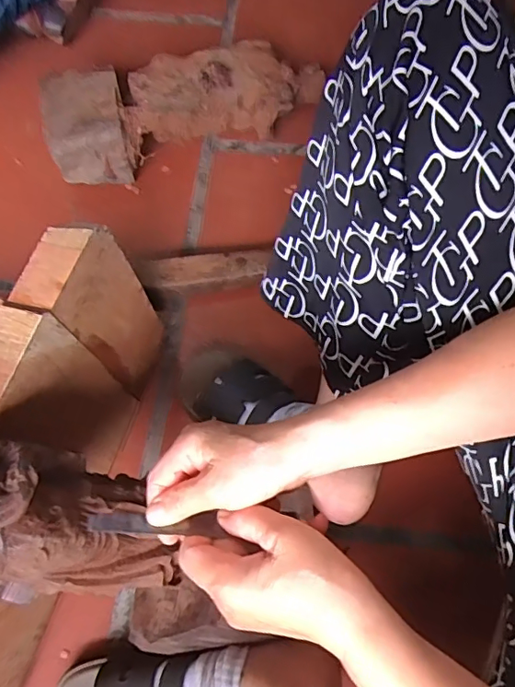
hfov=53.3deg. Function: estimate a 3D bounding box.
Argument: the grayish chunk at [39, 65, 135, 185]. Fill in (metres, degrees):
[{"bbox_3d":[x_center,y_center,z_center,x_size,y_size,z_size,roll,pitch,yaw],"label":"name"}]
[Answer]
[{"bbox_3d":[-0.225,-0.285,0.685,0.097,0.094,0.114,-7,64,-5],"label":"grayish chunk"}]

